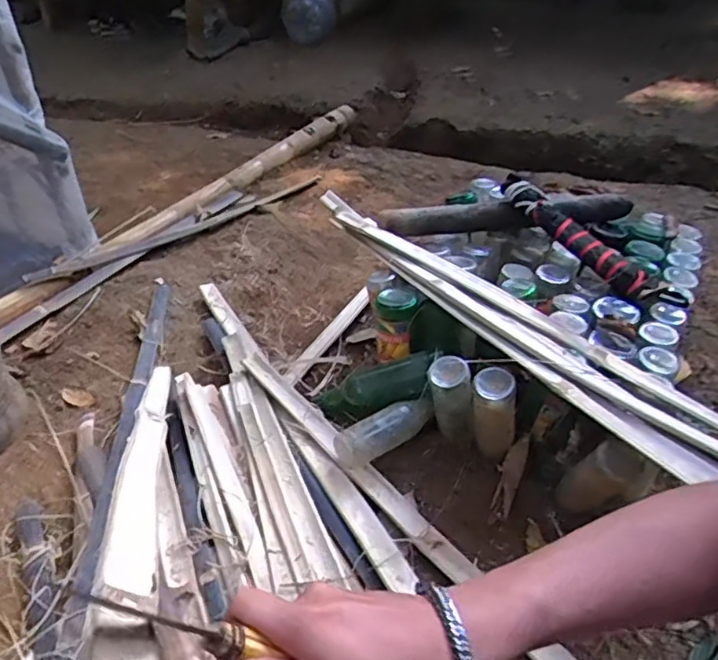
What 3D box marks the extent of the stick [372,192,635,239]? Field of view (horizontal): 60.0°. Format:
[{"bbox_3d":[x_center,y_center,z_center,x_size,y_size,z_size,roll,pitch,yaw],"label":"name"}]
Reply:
[{"bbox_3d":[0.288,-0.220,1.213,0.497,0.074,0.098,-4,38,-4],"label":"stick"}]

